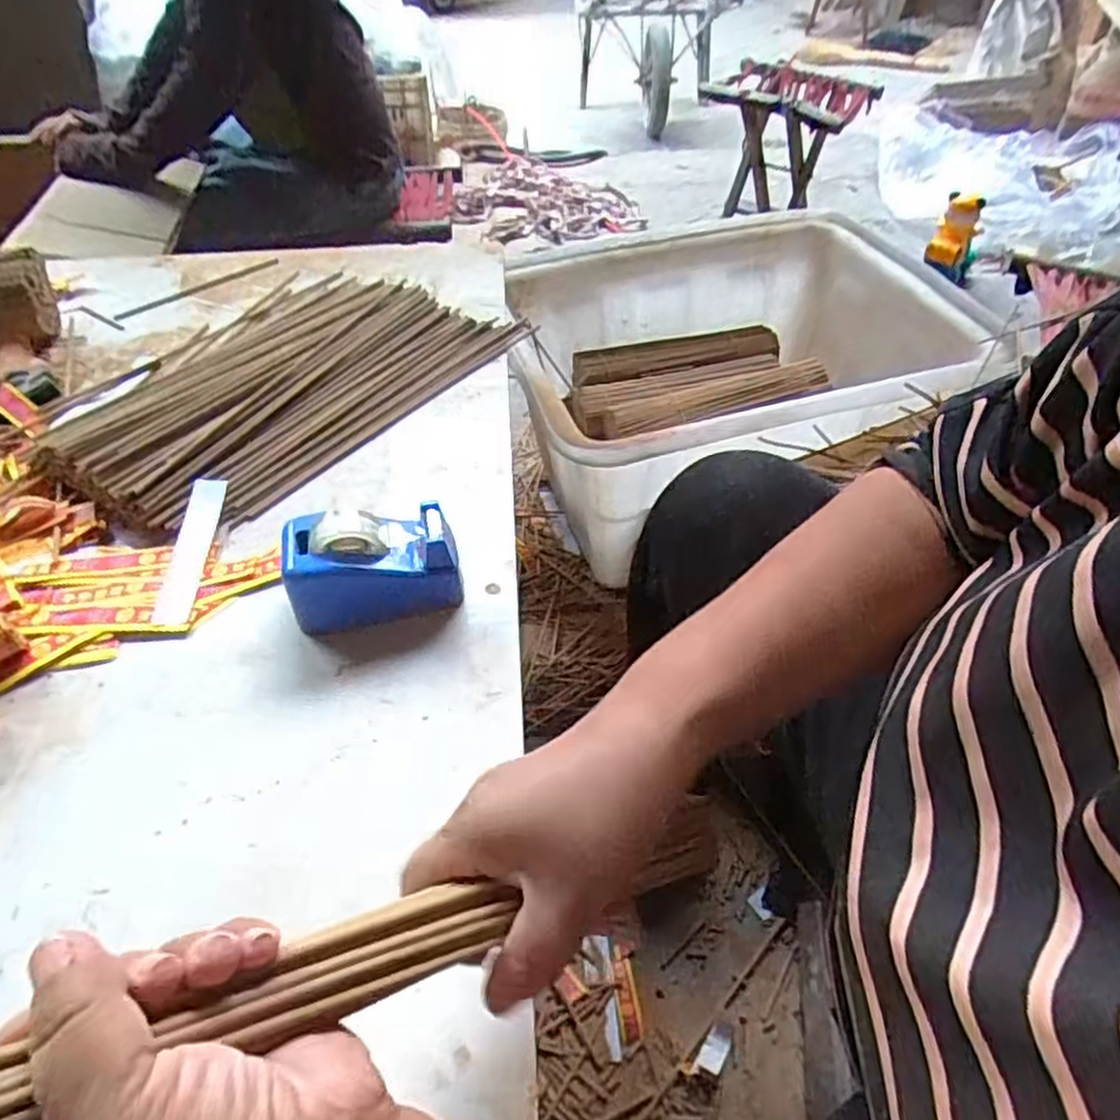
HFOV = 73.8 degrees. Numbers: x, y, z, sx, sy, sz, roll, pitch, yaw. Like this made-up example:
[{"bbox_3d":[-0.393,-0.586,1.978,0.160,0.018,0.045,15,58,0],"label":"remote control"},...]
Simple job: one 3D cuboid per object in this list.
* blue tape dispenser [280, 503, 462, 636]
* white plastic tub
[{"bbox_3d":[-0.112,0.001,0.452,0.100,0.057,0.058,-9,48,-8],"label":"blue tape dispenser"},{"bbox_3d":[0.246,-0.240,1.047,0.605,0.270,0.452,-11,48,-9],"label":"white plastic tub"}]

